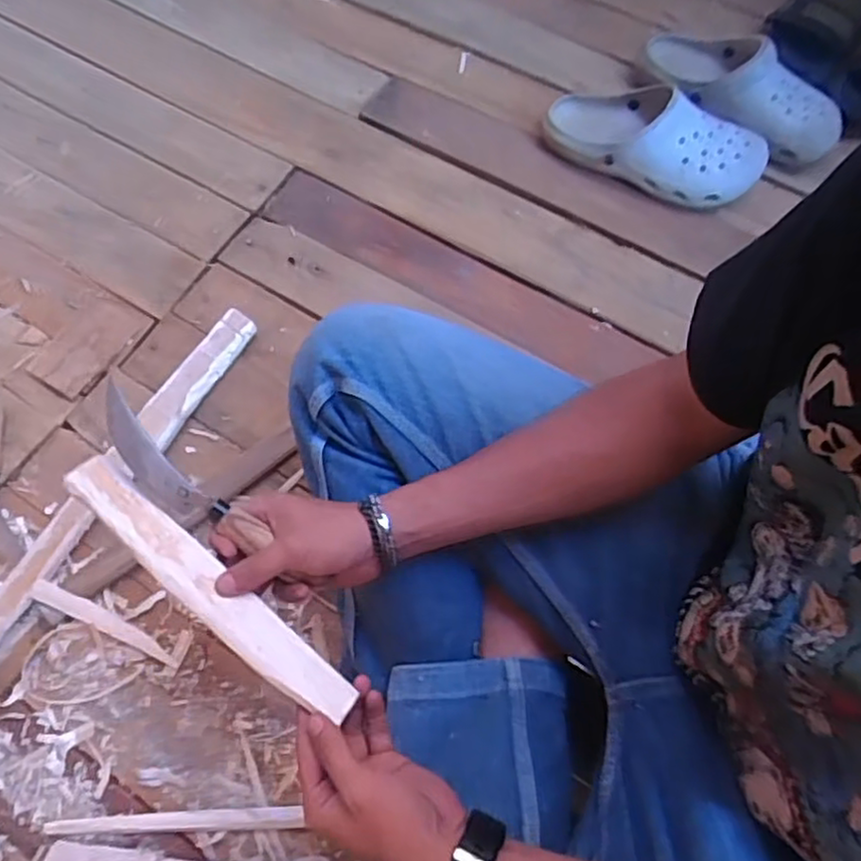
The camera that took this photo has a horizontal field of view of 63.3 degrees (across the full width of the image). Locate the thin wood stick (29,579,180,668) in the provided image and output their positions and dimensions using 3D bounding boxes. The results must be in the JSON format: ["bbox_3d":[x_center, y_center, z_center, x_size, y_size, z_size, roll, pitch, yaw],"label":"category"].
[{"bbox_3d":[-0.316,0.188,0.678,0.159,0.005,0.019,27,76,2],"label":"thin wood stick"}]

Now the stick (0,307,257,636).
[{"bbox_3d":[-0.333,0.046,0.743,0.047,0.021,0.444,29,70,11],"label":"stick"}]

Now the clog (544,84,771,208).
[{"bbox_3d":[0.278,-0.358,0.870,0.270,0.078,0.119,19,68,7],"label":"clog"}]

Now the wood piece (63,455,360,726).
[{"bbox_3d":[-0.155,0.108,0.486,0.253,0.010,0.036,40,72,10],"label":"wood piece"}]

